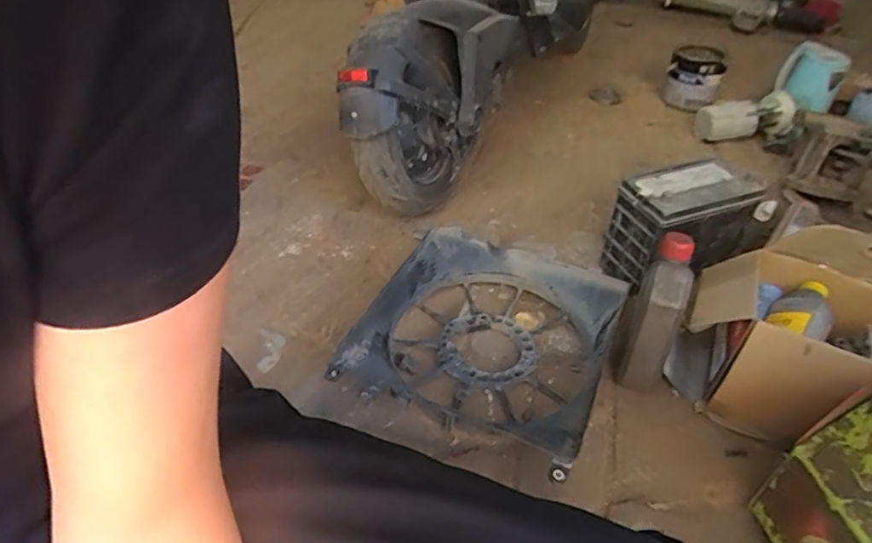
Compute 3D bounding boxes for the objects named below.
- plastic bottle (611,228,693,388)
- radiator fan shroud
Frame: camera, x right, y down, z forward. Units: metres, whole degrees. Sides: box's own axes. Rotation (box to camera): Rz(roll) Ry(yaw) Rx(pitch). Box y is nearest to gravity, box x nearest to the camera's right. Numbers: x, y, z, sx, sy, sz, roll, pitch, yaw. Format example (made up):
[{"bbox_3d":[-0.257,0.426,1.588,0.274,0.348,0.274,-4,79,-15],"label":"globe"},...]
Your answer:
[{"bbox_3d":[0.326,0.072,0.847,0.078,0.251,0.077,21,23,20],"label":"plastic bottle"},{"bbox_3d":[0.081,0.101,0.929,0.368,0.079,0.379,18,44,18],"label":"radiator fan shroud"}]

